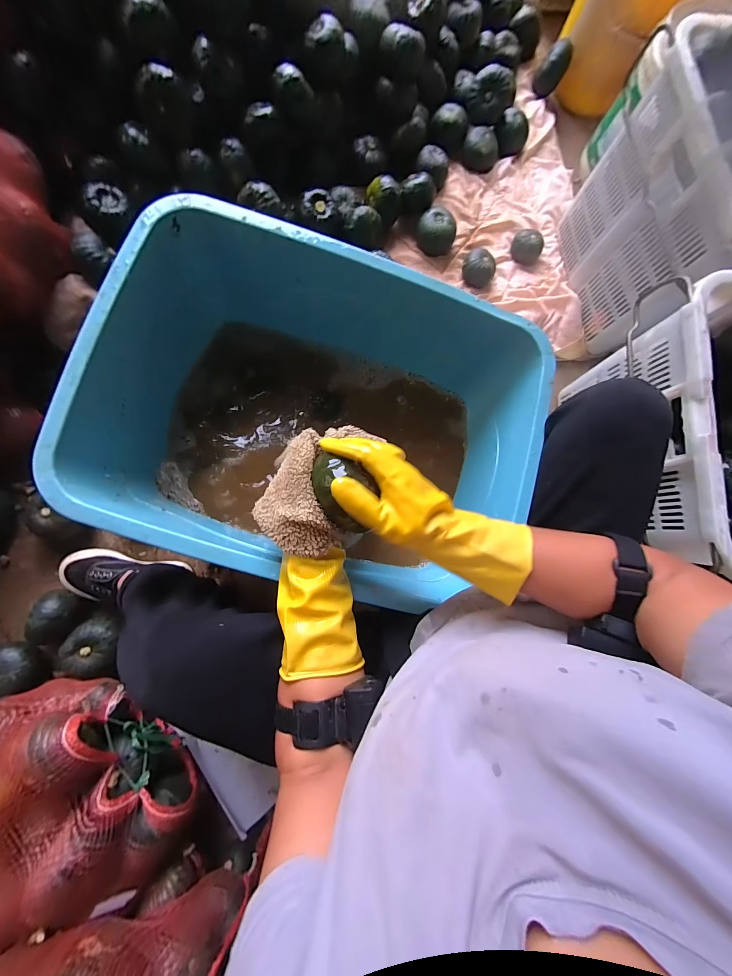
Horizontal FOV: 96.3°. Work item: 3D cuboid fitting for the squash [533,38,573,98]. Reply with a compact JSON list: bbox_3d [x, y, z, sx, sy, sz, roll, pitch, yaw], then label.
[{"bbox_3d":[0.473,-1.065,0.832,0.066,0.071,0.069,29,81,-4],"label":"squash"}]

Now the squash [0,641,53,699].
[{"bbox_3d":[-0.640,0.326,0.587,0.084,0.067,0.087,1,84,-8],"label":"squash"}]

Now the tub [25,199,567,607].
[{"bbox_3d":[-0.061,-0.137,0.538,0.588,0.241,0.515,16,82,-6],"label":"tub"}]

